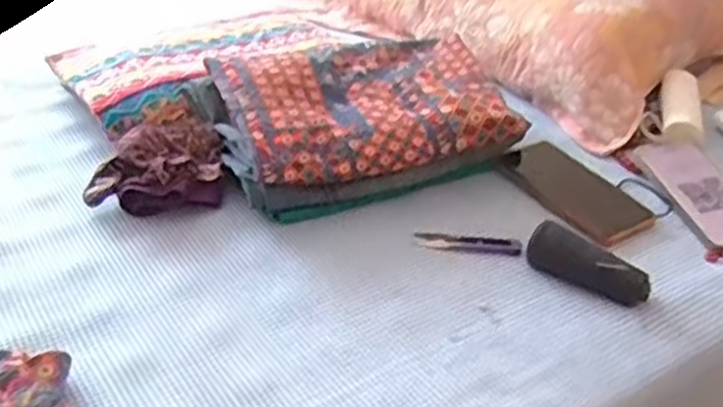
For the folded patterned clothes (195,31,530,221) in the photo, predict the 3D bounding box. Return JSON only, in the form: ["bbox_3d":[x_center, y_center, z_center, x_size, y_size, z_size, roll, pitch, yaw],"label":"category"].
[{"bbox_3d":[-0.002,-0.091,0.835,0.298,0.096,0.203,-12,35,-20],"label":"folded patterned clothes"}]

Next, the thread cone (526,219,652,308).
[{"bbox_3d":[0.198,0.053,0.679,0.109,0.033,0.032,24,39,30],"label":"thread cone"}]

